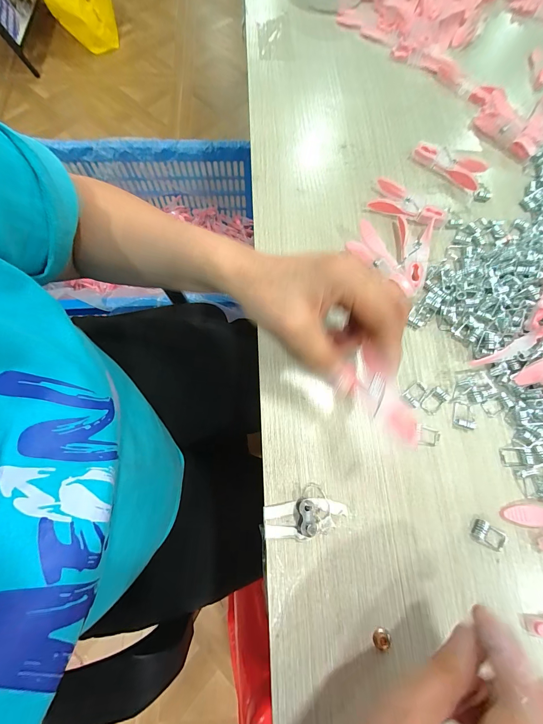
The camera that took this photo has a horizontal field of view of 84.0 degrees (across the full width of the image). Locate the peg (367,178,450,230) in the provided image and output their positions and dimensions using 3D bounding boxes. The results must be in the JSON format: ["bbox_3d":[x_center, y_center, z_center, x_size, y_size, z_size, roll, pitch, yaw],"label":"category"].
[{"bbox_3d":[0.138,-0.157,0.306,0.075,0.017,0.032,25,73,5],"label":"peg"}]

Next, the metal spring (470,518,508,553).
[{"bbox_3d":[0.162,0.129,0.222,0.026,0.007,0.015,29,74,6],"label":"metal spring"}]

